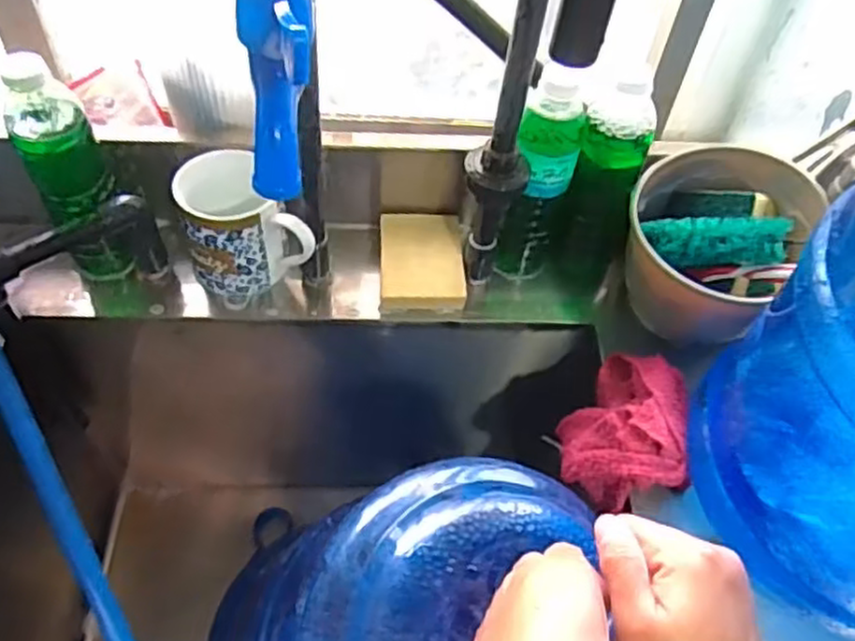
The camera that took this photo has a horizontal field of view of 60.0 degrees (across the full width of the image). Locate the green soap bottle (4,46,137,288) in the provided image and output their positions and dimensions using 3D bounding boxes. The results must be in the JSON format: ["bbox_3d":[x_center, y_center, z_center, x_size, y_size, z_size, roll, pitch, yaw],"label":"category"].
[{"bbox_3d":[-0.294,-0.113,0.614,0.053,0.215,0.051,-11,54,-12],"label":"green soap bottle"}]

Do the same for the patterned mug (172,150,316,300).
[{"bbox_3d":[-0.169,-0.079,0.663,0.093,0.101,0.111,-26,59,-22],"label":"patterned mug"}]

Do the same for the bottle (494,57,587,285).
[{"bbox_3d":[0.100,-0.111,0.645,0.058,0.199,0.049,15,53,8],"label":"bottle"}]

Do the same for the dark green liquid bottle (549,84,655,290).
[{"bbox_3d":[0.153,-0.111,0.650,0.065,0.194,0.064,19,54,11],"label":"dark green liquid bottle"}]

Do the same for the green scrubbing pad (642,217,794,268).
[{"bbox_3d":[0.245,-0.068,0.631,0.114,0.034,0.036,3,51,18],"label":"green scrubbing pad"}]

